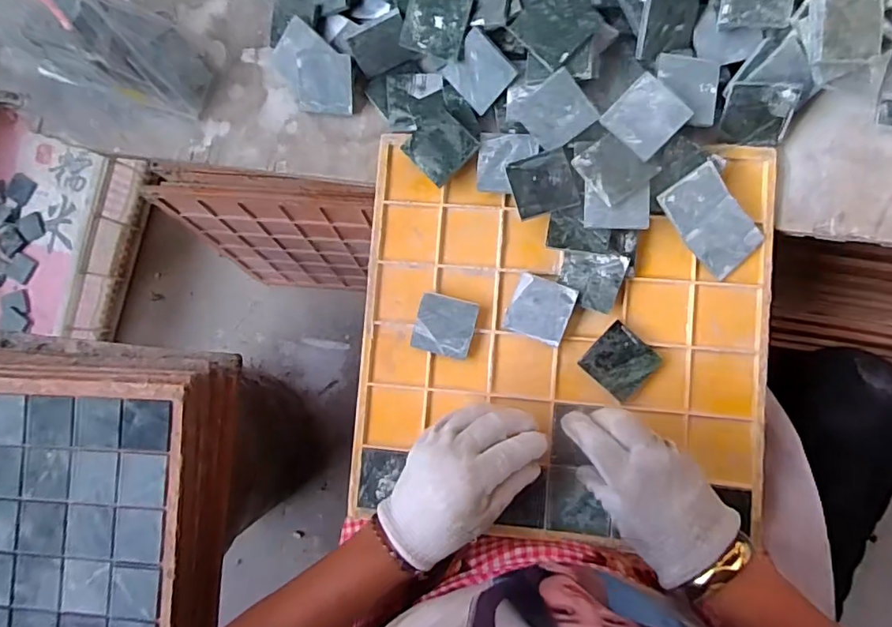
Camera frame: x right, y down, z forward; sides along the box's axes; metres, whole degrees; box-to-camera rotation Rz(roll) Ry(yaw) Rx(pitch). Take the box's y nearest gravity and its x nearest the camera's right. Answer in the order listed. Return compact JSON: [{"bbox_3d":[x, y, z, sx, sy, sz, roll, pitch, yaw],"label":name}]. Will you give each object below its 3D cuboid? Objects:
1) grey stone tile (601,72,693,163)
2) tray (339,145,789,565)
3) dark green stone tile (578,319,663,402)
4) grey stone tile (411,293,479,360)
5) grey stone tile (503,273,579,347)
[{"bbox_3d":[0.155,-0.153,0.410,0.051,0.006,0.049,-44,82,1],"label":"grey stone tile"},{"bbox_3d":[0.090,0.023,0.430,0.320,0.028,0.305,4,92,8],"label":"tray"},{"bbox_3d":[0.142,0.038,0.431,0.048,0.011,0.049,44,91,8],"label":"dark green stone tile"},{"bbox_3d":[0.000,0.011,0.449,0.050,0.012,0.048,13,87,7],"label":"grey stone tile"},{"bbox_3d":[0.078,-0.004,0.442,0.049,0.014,0.048,20,88,8],"label":"grey stone tile"}]

